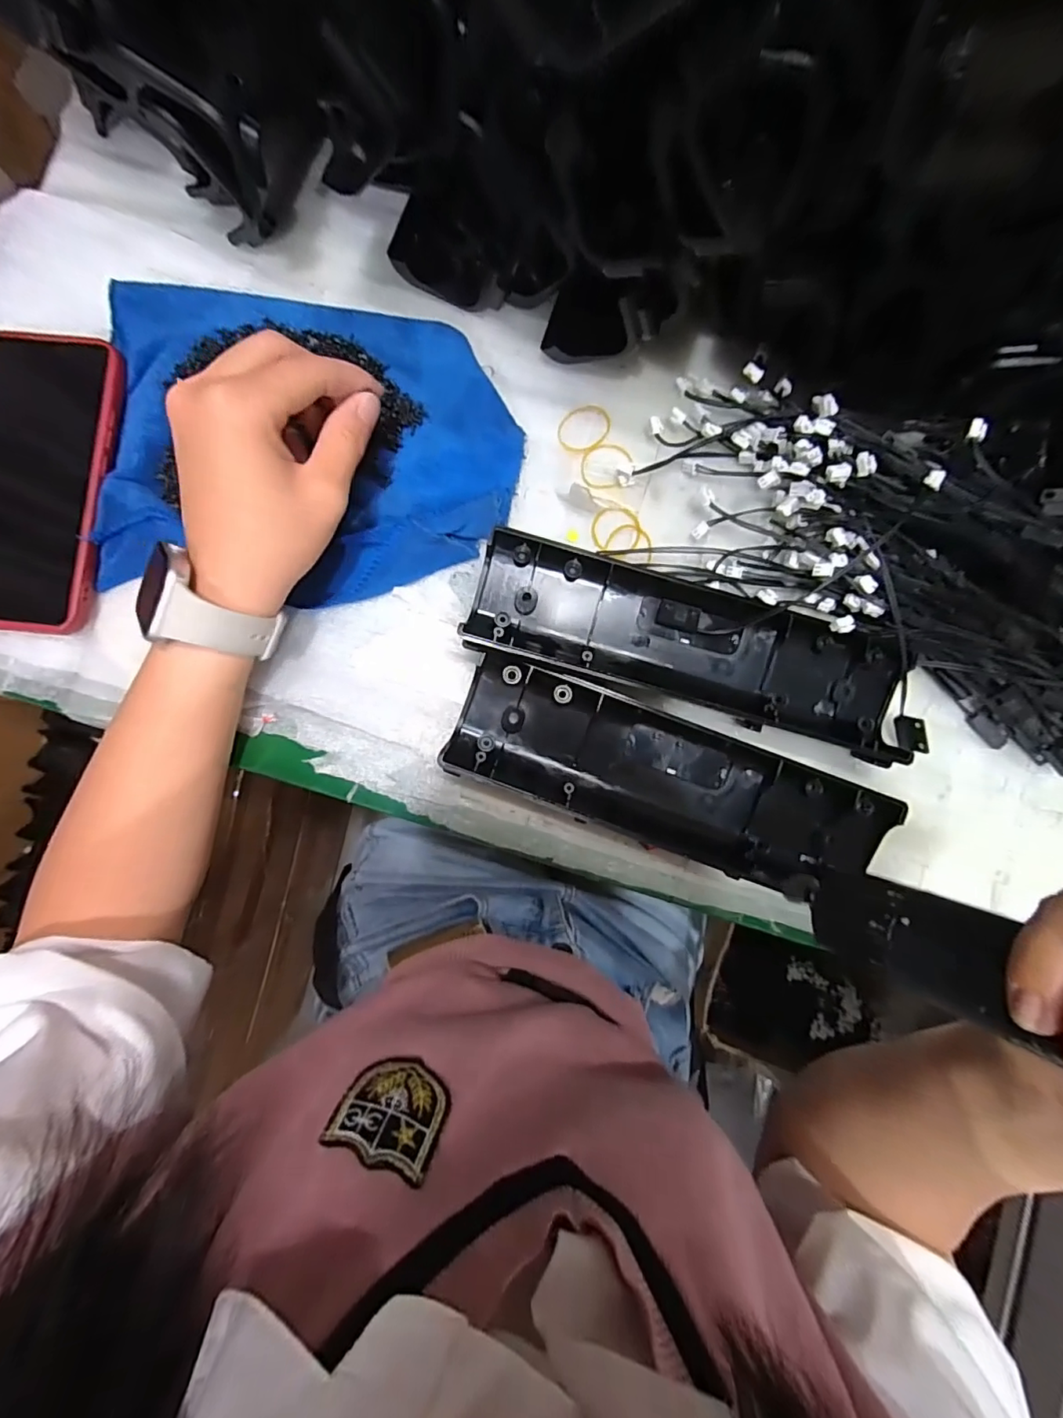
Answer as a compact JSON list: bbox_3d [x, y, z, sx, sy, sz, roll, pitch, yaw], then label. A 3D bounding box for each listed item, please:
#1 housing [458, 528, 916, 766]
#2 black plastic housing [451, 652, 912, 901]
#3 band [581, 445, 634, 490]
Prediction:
[{"bbox_3d":[0.090,-0.038,0.298,0.245,0.032,0.073,16,87,-1],"label":"housing"},{"bbox_3d":[0.077,0.043,0.296,0.241,0.026,0.071,20,87,-1],"label":"black plastic housing"},{"bbox_3d":[0.044,-0.145,0.314,0.026,0.004,0.030,31,87,-1],"label":"band"}]

